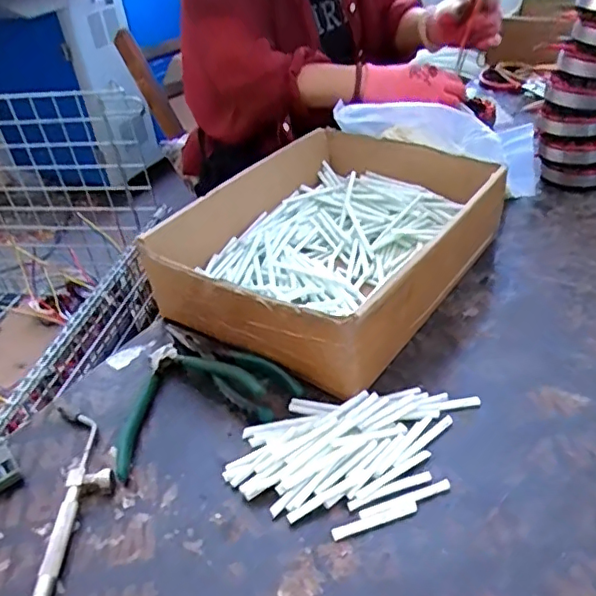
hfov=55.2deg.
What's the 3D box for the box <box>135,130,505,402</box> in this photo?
[{"bbox_3d":[0.044,-0.068,0.598,0.251,0.090,0.347,21,45,32],"label":"box"}]

